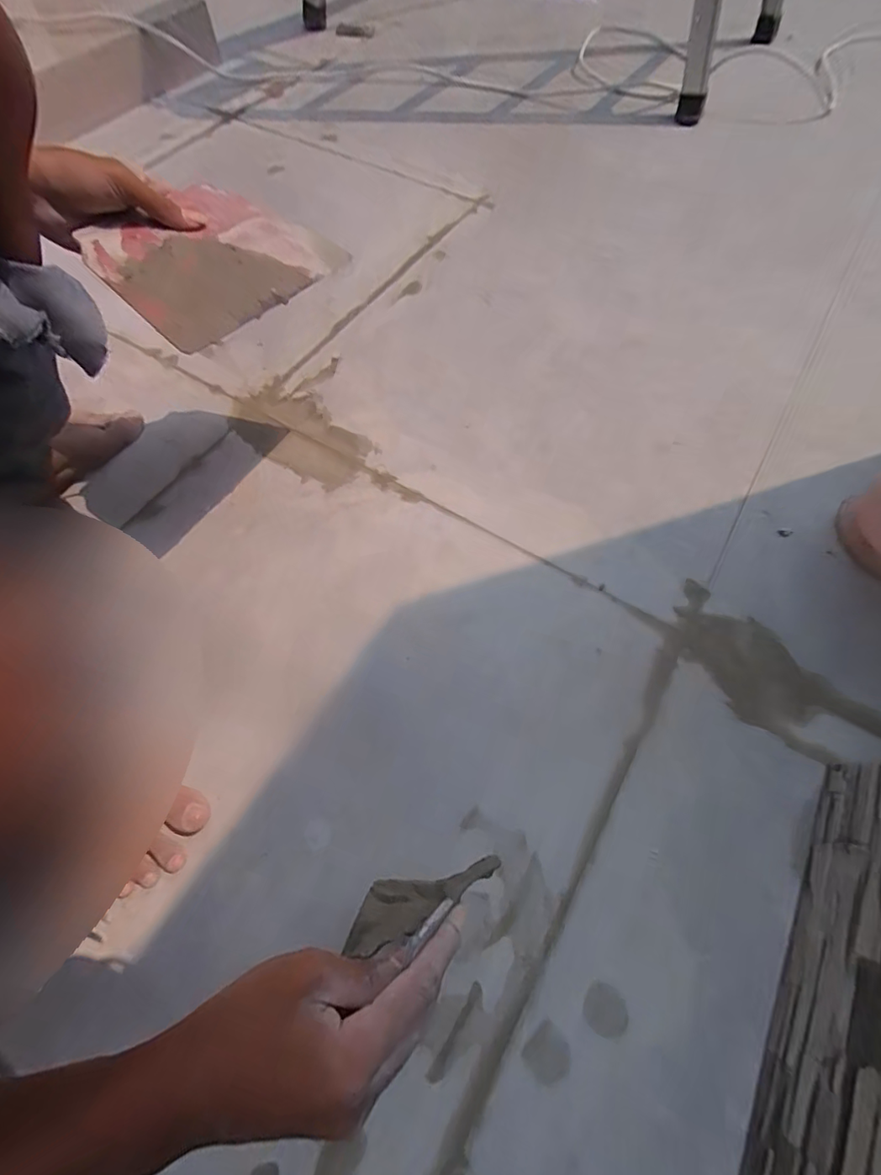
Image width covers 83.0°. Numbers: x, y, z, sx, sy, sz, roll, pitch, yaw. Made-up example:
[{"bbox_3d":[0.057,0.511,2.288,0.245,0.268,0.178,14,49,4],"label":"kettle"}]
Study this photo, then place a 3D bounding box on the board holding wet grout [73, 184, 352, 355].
[{"bbox_3d":[-0.191,-0.285,0.427,0.142,0.008,0.196,37,60,3],"label":"board holding wet grout"}]

